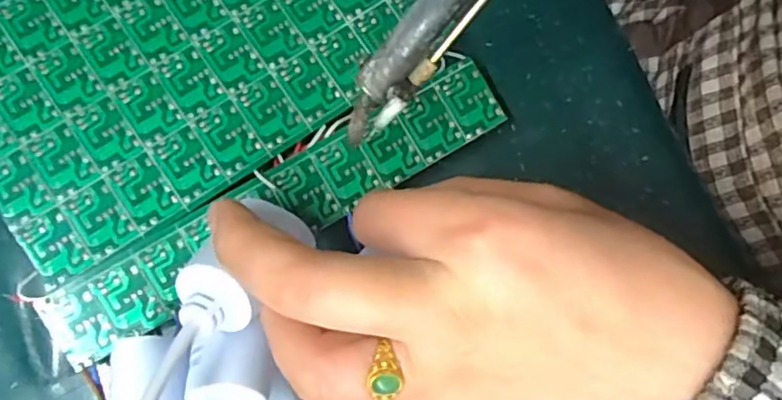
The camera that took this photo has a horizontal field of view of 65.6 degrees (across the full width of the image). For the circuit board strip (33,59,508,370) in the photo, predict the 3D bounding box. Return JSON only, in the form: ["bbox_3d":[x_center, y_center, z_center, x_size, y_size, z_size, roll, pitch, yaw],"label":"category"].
[{"bbox_3d":[-0.042,0.003,0.235,0.189,0.004,0.030,-31,90,-8],"label":"circuit board strip"}]

